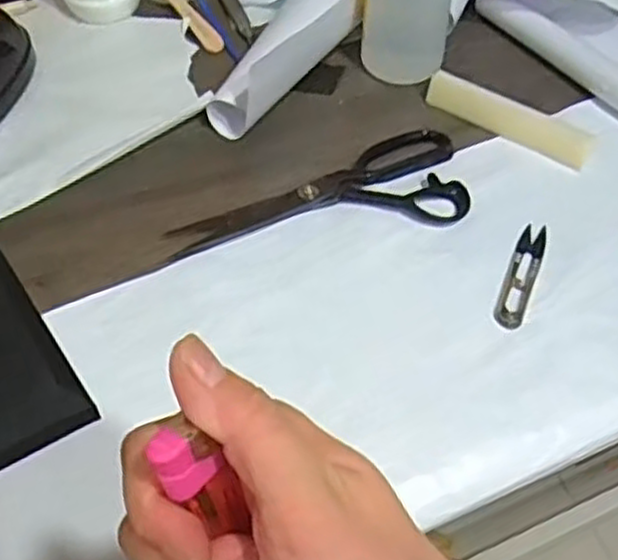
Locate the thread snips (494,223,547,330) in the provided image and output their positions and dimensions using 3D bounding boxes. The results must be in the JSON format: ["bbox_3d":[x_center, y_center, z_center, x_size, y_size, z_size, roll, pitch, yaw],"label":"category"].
[{"bbox_3d":[0.158,-0.003,0.578,0.021,0.004,0.100,20,56,13],"label":"thread snips"}]

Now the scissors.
[{"bbox_3d":[0.012,-0.063,0.612,0.242,0.011,0.095,-16,55,-12],"label":"scissors"}]

